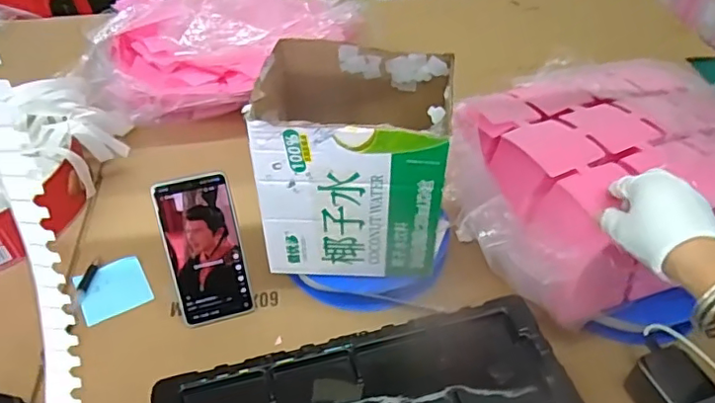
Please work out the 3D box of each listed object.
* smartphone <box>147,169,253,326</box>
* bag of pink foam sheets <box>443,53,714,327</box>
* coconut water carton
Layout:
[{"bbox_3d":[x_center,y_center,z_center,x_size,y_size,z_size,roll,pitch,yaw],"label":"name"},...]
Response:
[{"bbox_3d":[-0.166,0.054,0.614,0.078,0.167,0.007,-11,18,-12],"label":"smartphone"},{"bbox_3d":[0.300,-0.038,0.655,0.404,0.112,0.316,-9,46,-11],"label":"bag of pink foam sheets"},{"bbox_3d":[-0.003,-0.035,0.616,0.185,0.213,0.150,3,45,2],"label":"coconut water carton"}]

